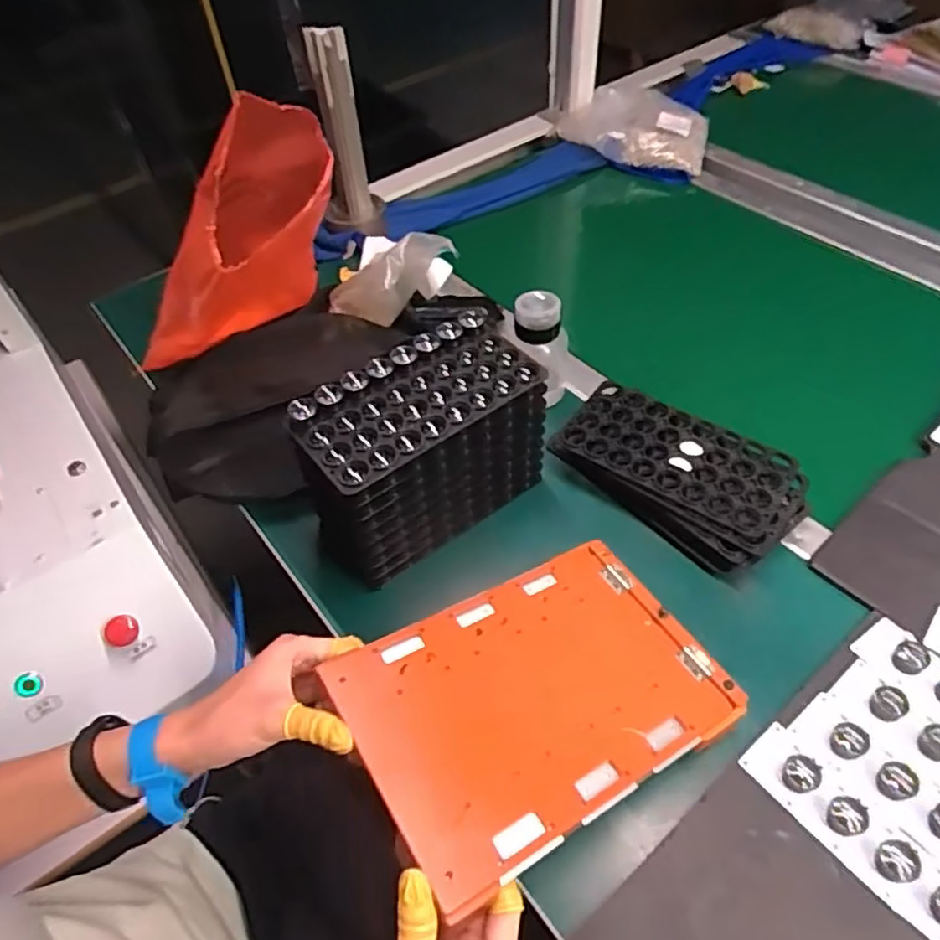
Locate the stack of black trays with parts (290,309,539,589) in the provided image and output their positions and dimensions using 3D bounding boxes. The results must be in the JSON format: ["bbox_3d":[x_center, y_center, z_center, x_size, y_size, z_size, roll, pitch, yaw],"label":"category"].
[{"bbox_3d":[-0.040,-0.018,0.571,0.211,0.145,0.100,-32,55,-21],"label":"stack of black trays with parts"}]

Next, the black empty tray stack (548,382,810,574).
[{"bbox_3d":[0.186,0.003,0.609,0.213,0.043,0.123,36,61,29],"label":"black empty tray stack"}]

